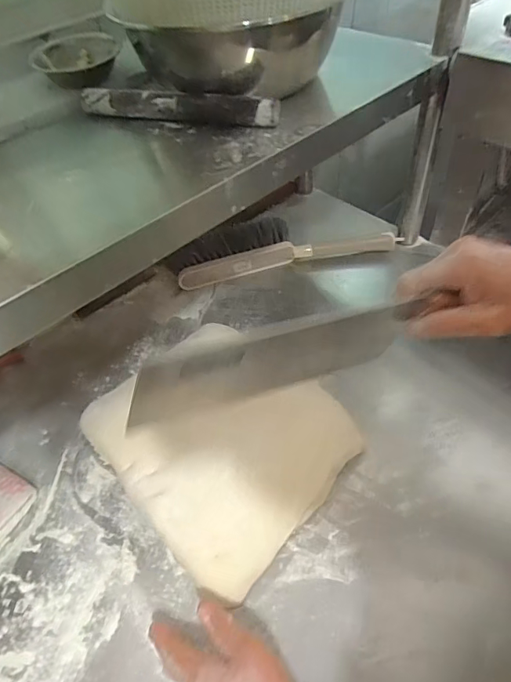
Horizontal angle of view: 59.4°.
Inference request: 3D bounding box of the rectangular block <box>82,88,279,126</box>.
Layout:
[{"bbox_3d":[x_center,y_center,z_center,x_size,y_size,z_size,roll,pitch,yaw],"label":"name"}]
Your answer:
[{"bbox_3d":[-0.090,-0.268,0.510,0.240,0.029,0.021,12,52,15],"label":"rectangular block"}]

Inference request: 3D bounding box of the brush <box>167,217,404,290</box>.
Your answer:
[{"bbox_3d":[0.047,-0.167,0.764,0.390,0.064,0.084,-12,50,-5],"label":"brush"}]

